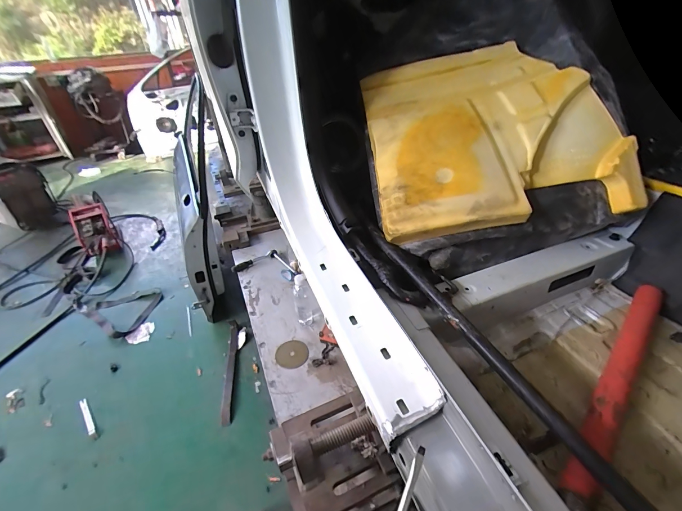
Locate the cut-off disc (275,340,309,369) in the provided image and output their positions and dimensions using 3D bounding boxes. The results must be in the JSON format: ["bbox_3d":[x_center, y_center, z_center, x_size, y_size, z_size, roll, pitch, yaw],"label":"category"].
[{"bbox_3d":[-0.154,0.311,1.009,0.099,0.008,0.100,-4,38,3],"label":"cut-off disc"}]

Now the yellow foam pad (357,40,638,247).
[{"bbox_3d":[0.308,-0.283,0.705,0.491,0.075,0.484,-9,64,6],"label":"yellow foam pad"}]

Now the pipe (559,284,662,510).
[{"bbox_3d":[0.460,0.184,0.526,0.521,0.035,0.037,-33,48,-33],"label":"pipe"}]

